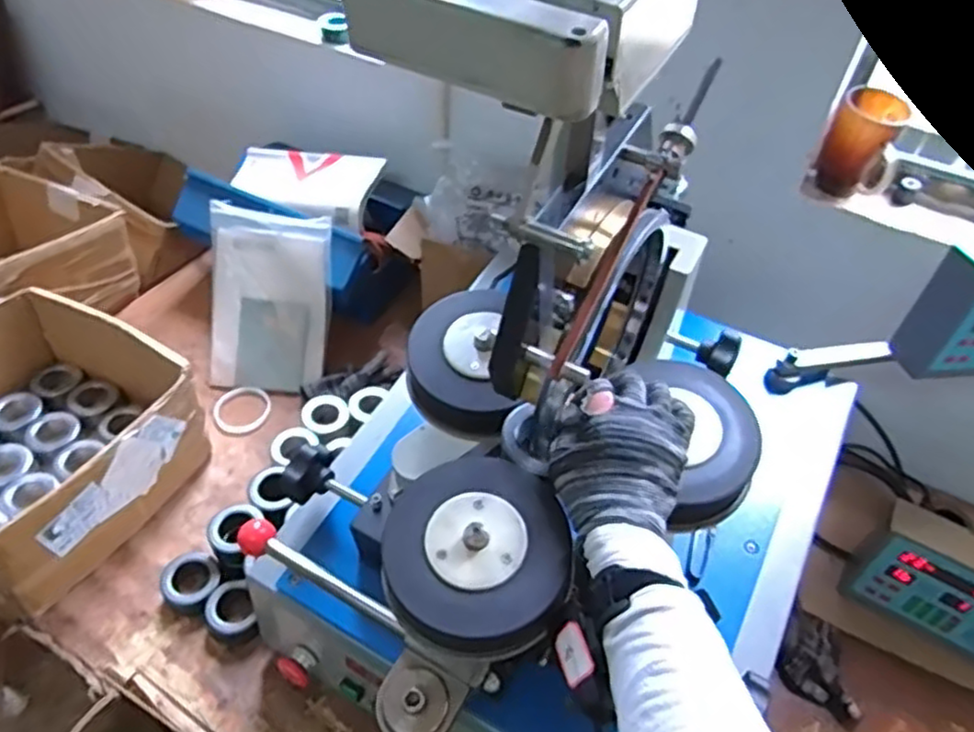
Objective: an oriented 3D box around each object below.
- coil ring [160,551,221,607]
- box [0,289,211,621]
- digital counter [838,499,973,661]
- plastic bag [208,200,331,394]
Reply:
[{"bbox_3d":[-0.372,0.273,0.878,0.068,0.036,0.069,3,46,-3],"label":"coil ring"},{"bbox_3d":[-0.597,0.096,0.918,0.335,0.168,0.347,23,49,17],"label":"box"},{"bbox_3d":[0.591,0.281,0.864,0.228,0.152,0.069,29,51,21],"label":"digital counter"},{"bbox_3d":[-0.348,-0.102,1.100,0.196,0.276,0.026,7,7,6],"label":"plastic bag"}]

